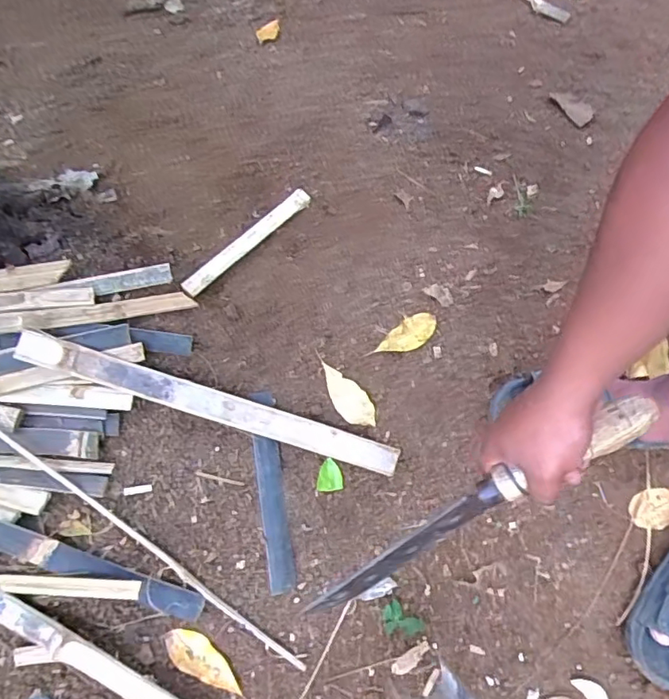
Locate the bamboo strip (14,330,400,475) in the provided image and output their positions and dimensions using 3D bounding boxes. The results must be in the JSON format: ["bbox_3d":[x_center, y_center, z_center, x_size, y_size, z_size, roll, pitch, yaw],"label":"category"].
[{"bbox_3d":[-0.137,0.072,0.688,0.470,0.008,0.034,20,87,-14],"label":"bamboo strip"}]

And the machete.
[{"bbox_3d":[0.124,0.144,0.504,0.355,0.037,0.033,-35,70,11],"label":"machete"}]

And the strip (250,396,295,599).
[{"bbox_3d":[-0.079,0.174,0.707,0.035,0.007,0.244,-3,76,-20],"label":"strip"}]

